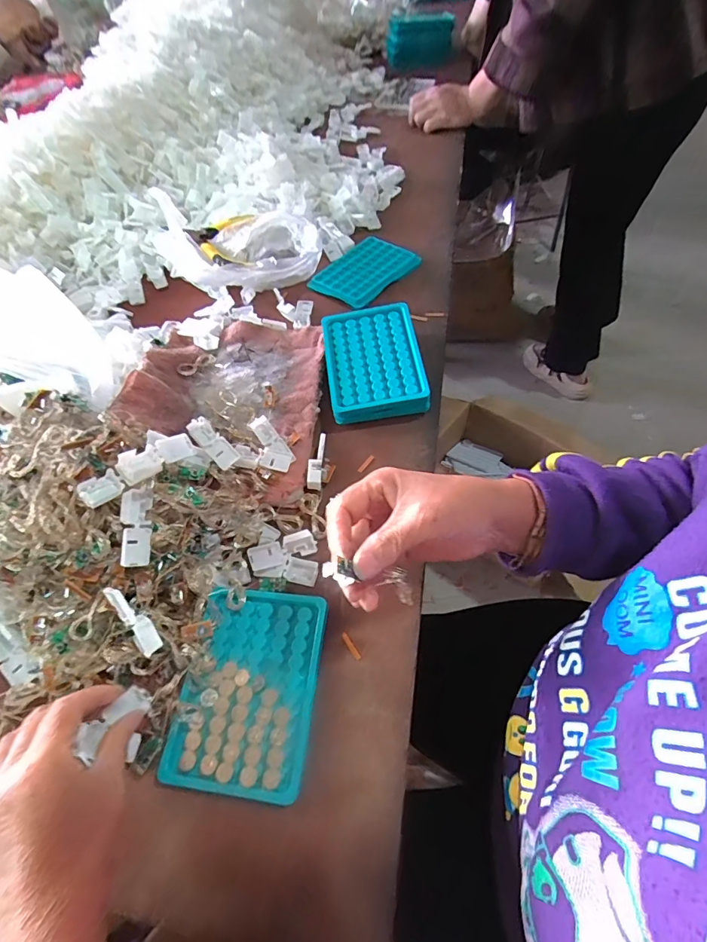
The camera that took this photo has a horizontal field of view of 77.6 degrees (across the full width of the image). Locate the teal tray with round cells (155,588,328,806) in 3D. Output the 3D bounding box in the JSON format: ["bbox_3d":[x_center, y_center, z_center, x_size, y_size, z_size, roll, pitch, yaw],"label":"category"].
[{"bbox_3d":[-0.074,0.151,0.315,0.093,0.010,0.131,7,60,4],"label":"teal tray with round cells"}]

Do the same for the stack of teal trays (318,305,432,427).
[{"bbox_3d":[0.019,-0.115,0.463,0.093,0.034,0.129,-6,60,-4],"label":"stack of teal trays"}]

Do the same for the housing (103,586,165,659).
[{"bbox_3d":[-0.152,0.103,0.304,0.015,0.010,0.056,-35,110,-18],"label":"housing"}]

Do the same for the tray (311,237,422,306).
[{"bbox_3d":[0.012,-0.265,0.576,0.093,0.020,0.122,34,67,24],"label":"tray"}]

